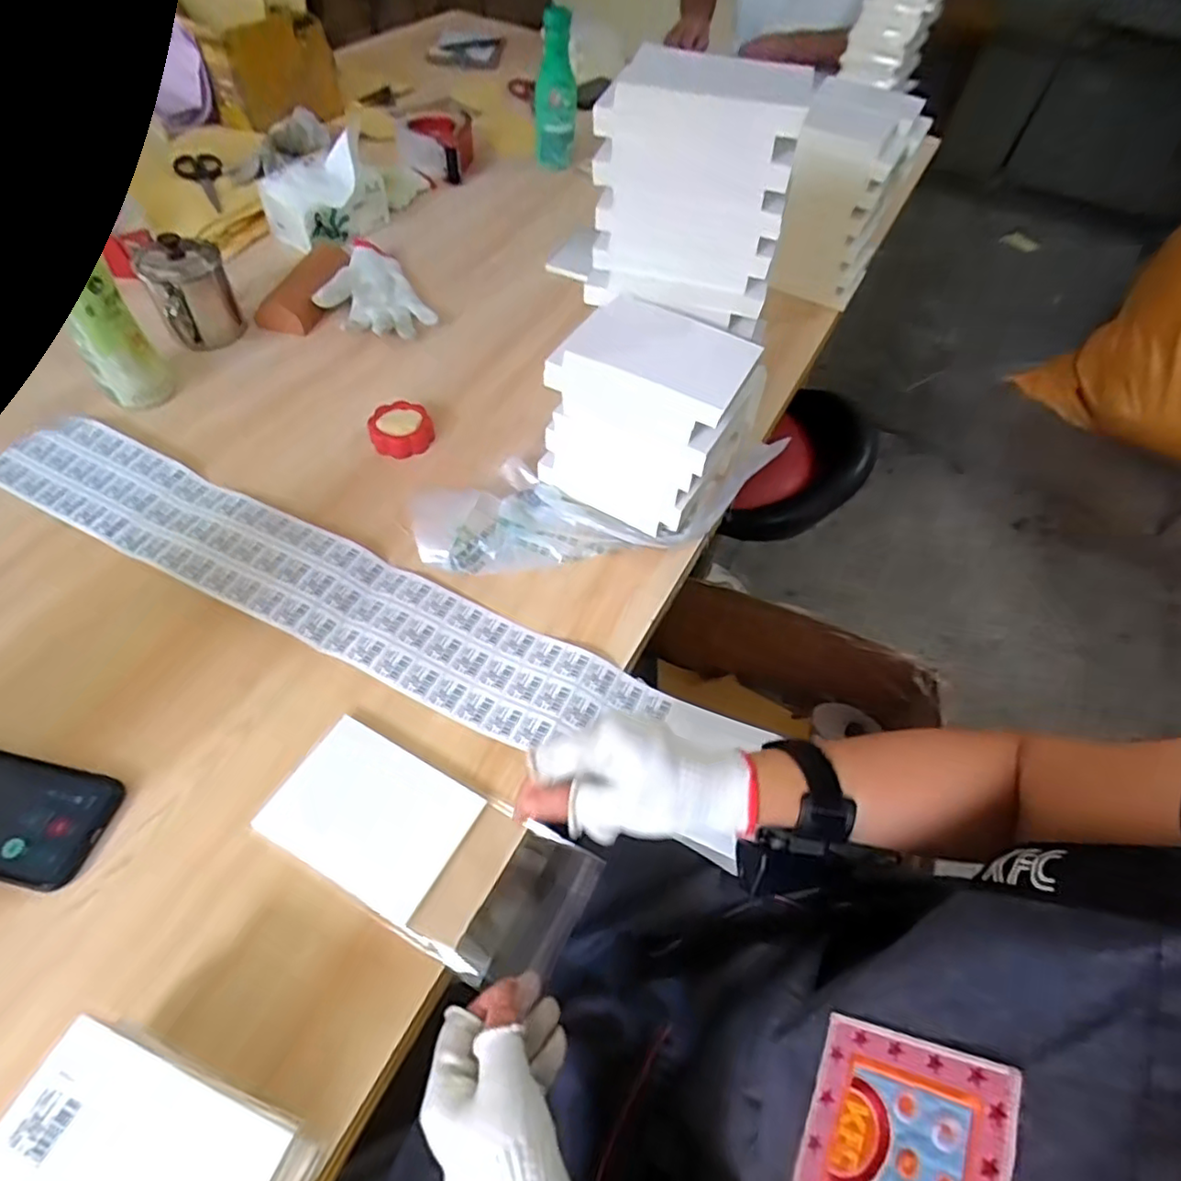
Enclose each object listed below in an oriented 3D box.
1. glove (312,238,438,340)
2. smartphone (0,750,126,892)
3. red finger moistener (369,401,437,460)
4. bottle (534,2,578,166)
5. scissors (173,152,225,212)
[{"bbox_3d":[-0.290,-0.387,0.828,0.122,0.026,0.182,-24,60,-21],"label":"glove"},{"bbox_3d":[-0.418,0.154,0.449,0.153,0.010,0.077,12,54,4],"label":"smartphone"},{"bbox_3d":[-0.206,-0.175,0.697,0.064,0.021,0.066,3,54,-4],"label":"red finger moistener"},{"bbox_3d":[-0.056,-0.812,1.055,0.070,0.212,0.070,0,56,-4],"label":"bottle"},{"bbox_3d":[-0.574,-0.608,0.951,0.064,0.018,0.156,-22,60,-18],"label":"scissors"}]

